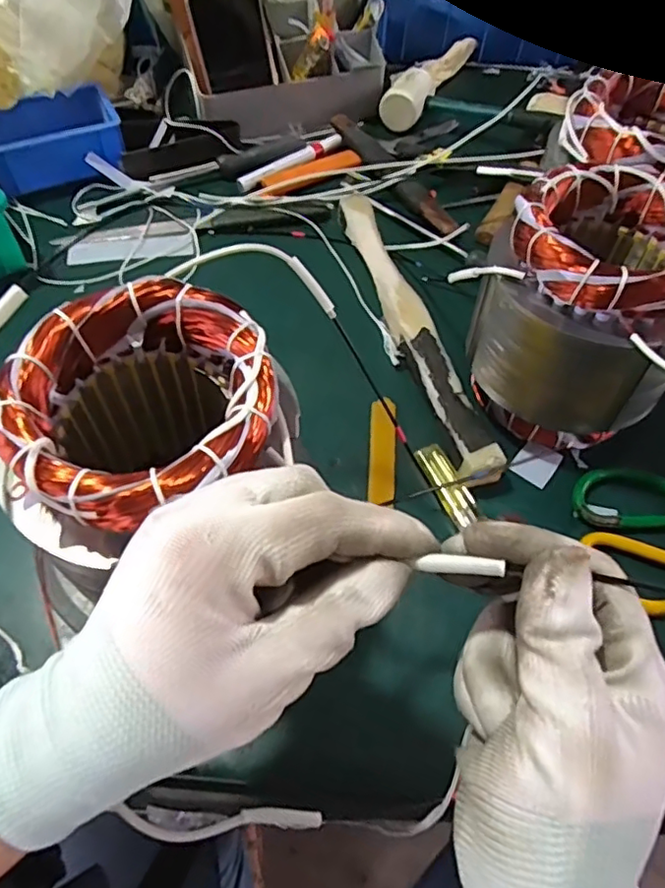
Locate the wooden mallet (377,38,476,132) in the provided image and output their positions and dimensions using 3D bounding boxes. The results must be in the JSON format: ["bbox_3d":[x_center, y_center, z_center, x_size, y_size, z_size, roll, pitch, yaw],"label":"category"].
[{"bbox_3d":[0.127,-0.471,0.738,0.045,0.041,0.229,25,61,12],"label":"wooden mallet"}]

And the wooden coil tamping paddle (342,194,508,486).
[{"bbox_3d":[0.063,-0.108,0.506,0.034,0.031,0.320,-15,60,-11],"label":"wooden coil tamping paddle"}]

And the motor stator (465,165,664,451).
[{"bbox_3d":[0.184,-0.096,0.424,0.145,0.148,0.133,34,63,17],"label":"motor stator"}]

